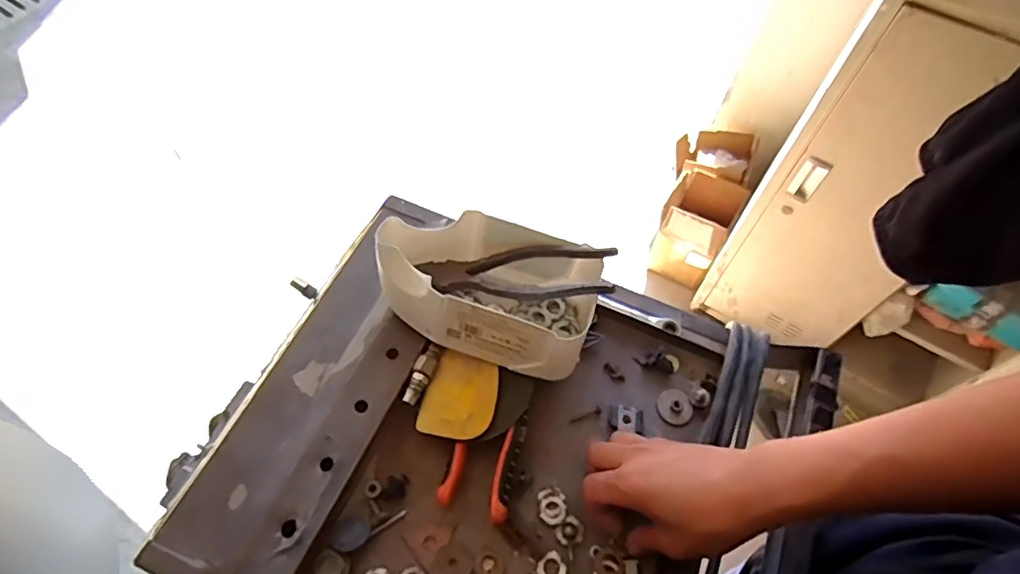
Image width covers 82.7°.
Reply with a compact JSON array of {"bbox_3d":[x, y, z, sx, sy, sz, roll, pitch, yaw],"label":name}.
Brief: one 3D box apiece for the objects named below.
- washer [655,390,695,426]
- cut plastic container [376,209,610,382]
[{"bbox_3d":[0.143,0.103,0.501,0.030,0.006,0.030,0,61,0],"label":"washer"},{"bbox_3d":[-0.018,0.001,0.472,0.170,0.080,0.095,18,61,8],"label":"cut plastic container"}]

